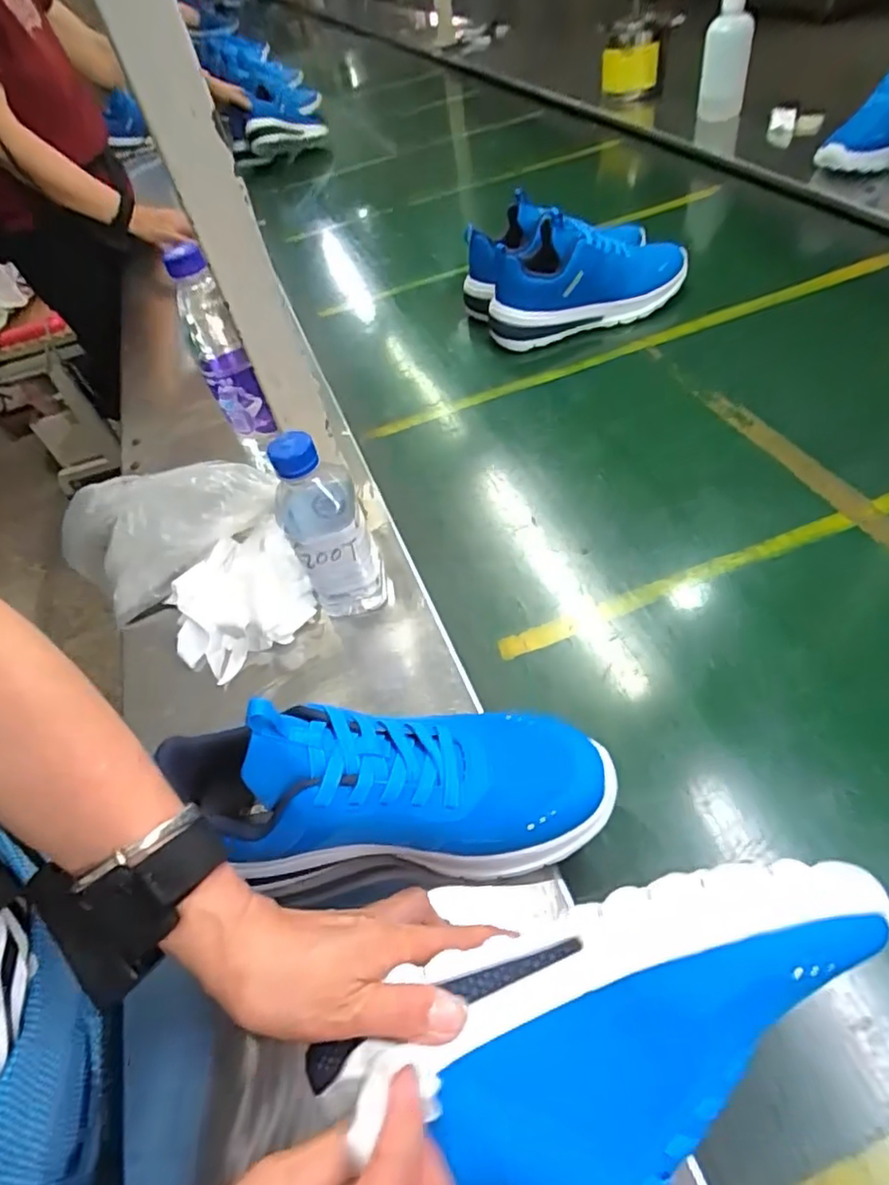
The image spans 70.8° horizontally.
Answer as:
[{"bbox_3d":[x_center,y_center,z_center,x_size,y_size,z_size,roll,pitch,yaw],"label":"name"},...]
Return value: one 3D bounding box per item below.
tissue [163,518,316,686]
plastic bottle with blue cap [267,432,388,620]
[{"bbox_3d":[-0.178,0.007,0.549,0.123,0.034,0.121,-33,50,-15],"label":"tissue"},{"bbox_3d":[-0.092,-0.052,0.487,0.061,0.163,0.065,-25,49,-7],"label":"plastic bottle with blue cap"}]

